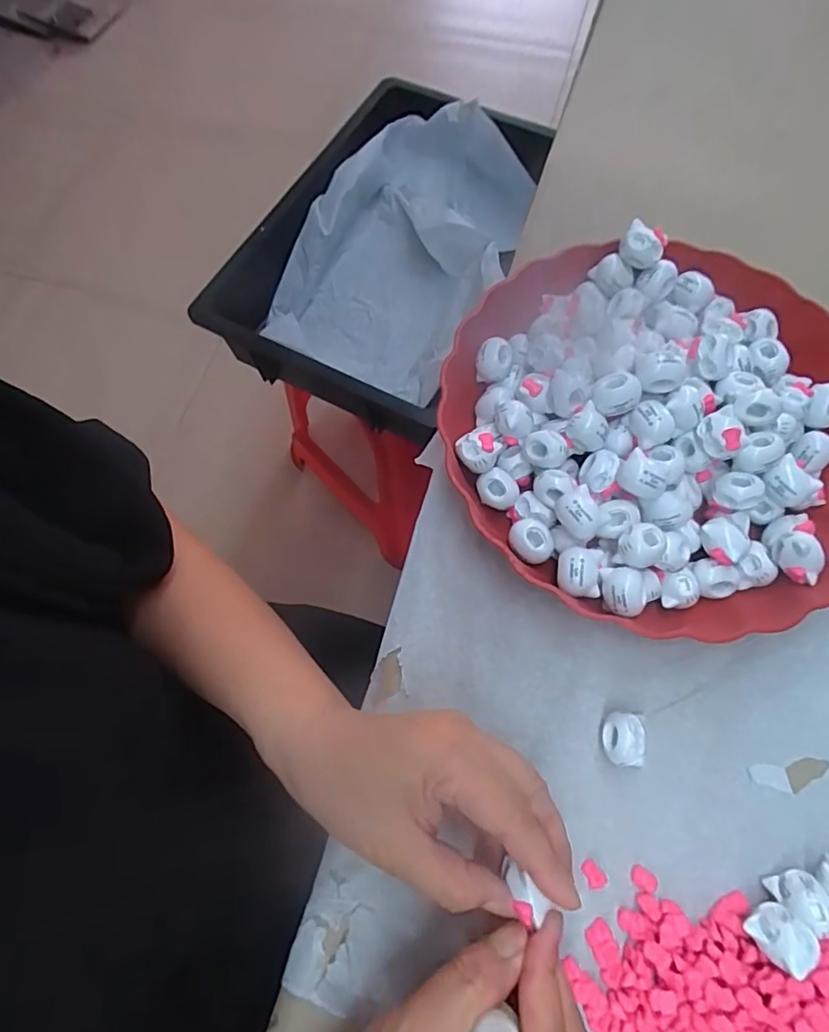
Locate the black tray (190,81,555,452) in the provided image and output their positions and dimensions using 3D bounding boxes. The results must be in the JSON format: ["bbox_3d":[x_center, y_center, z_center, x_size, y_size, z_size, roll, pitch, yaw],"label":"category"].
[{"bbox_3d":[-0.022,-0.345,0.697,0.298,0.103,0.476,25,71,9],"label":"black tray"}]

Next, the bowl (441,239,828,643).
[{"bbox_3d":[0.138,-0.050,0.316,0.233,0.050,0.231,0,69,0],"label":"bowl"}]

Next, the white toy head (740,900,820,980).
[{"bbox_3d":[0.161,0.184,0.241,0.021,0.012,0.021,-36,73,-13],"label":"white toy head"}]

